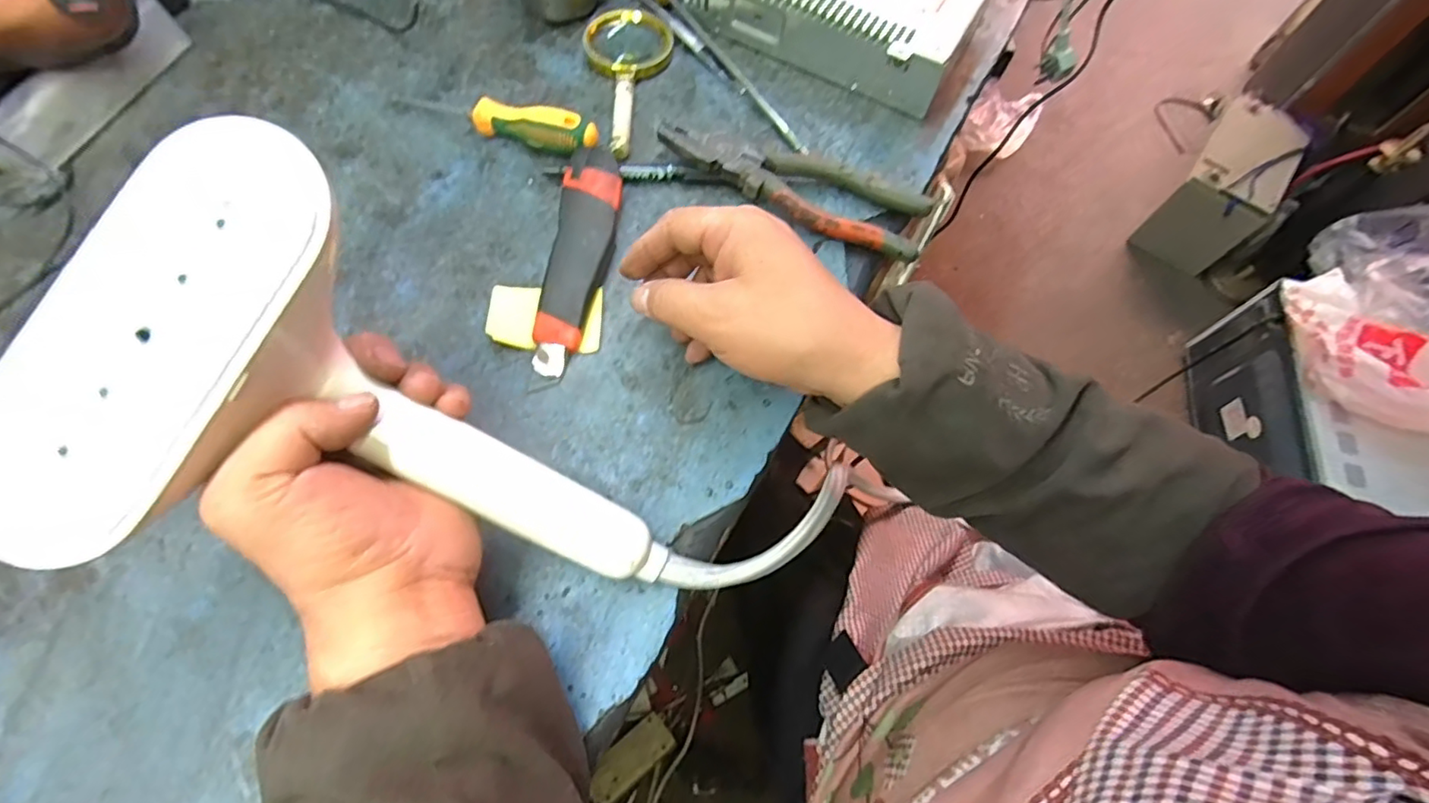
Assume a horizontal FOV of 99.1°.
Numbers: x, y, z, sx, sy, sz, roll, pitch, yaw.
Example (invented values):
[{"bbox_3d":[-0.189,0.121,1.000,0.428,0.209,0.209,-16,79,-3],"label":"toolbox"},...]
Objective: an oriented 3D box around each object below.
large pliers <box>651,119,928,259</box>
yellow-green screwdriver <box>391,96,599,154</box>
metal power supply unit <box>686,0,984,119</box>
[{"bbox_3d":[0.052,-0.146,0.425,0.189,0.023,0.058,14,67,3],"label":"large pliers"},{"bbox_3d":[-0.157,-0.203,0.432,0.156,0.032,0.023,22,67,6],"label":"yellow-green screwdriver"},{"bbox_3d":[0.098,-0.322,0.484,0.206,0.052,0.129,28,68,9],"label":"metal power supply unit"}]

